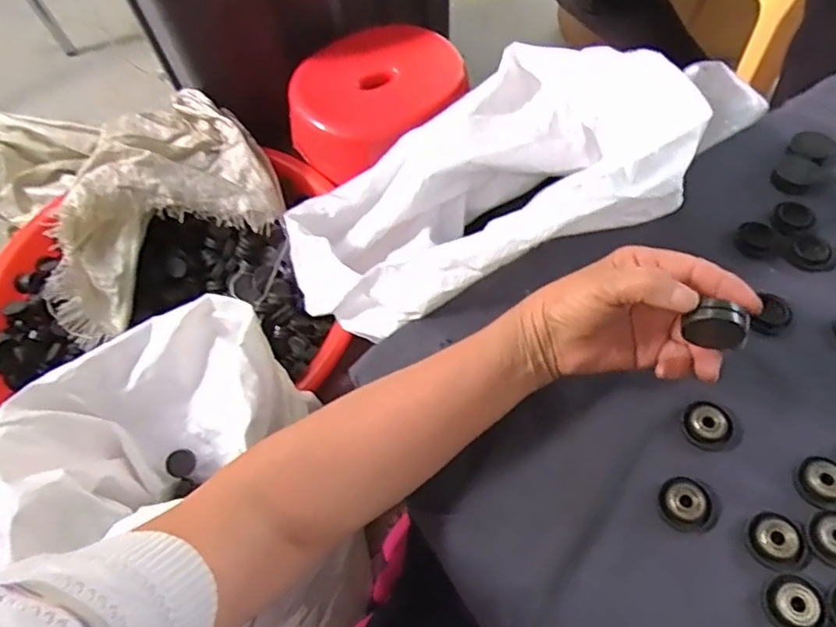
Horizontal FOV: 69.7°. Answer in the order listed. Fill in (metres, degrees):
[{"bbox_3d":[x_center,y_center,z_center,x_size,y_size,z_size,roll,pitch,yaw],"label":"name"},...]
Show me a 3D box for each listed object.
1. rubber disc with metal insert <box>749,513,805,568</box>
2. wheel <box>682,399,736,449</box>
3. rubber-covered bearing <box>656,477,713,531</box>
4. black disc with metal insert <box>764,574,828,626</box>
[{"bbox_3d":[0.214,0.135,0.358,0.026,0.007,0.030,-34,62,-16],"label":"rubber disc with metal insert"},{"bbox_3d":[0.193,0.073,0.397,0.031,0.010,0.028,28,65,20],"label":"wheel"},{"bbox_3d":[0.166,0.117,0.372,0.031,0.009,0.030,-2,59,3],"label":"rubber-covered bearing"},{"bbox_3d":[0.214,0.165,0.339,0.031,0.006,0.030,-2,59,3],"label":"black disc with metal insert"}]

